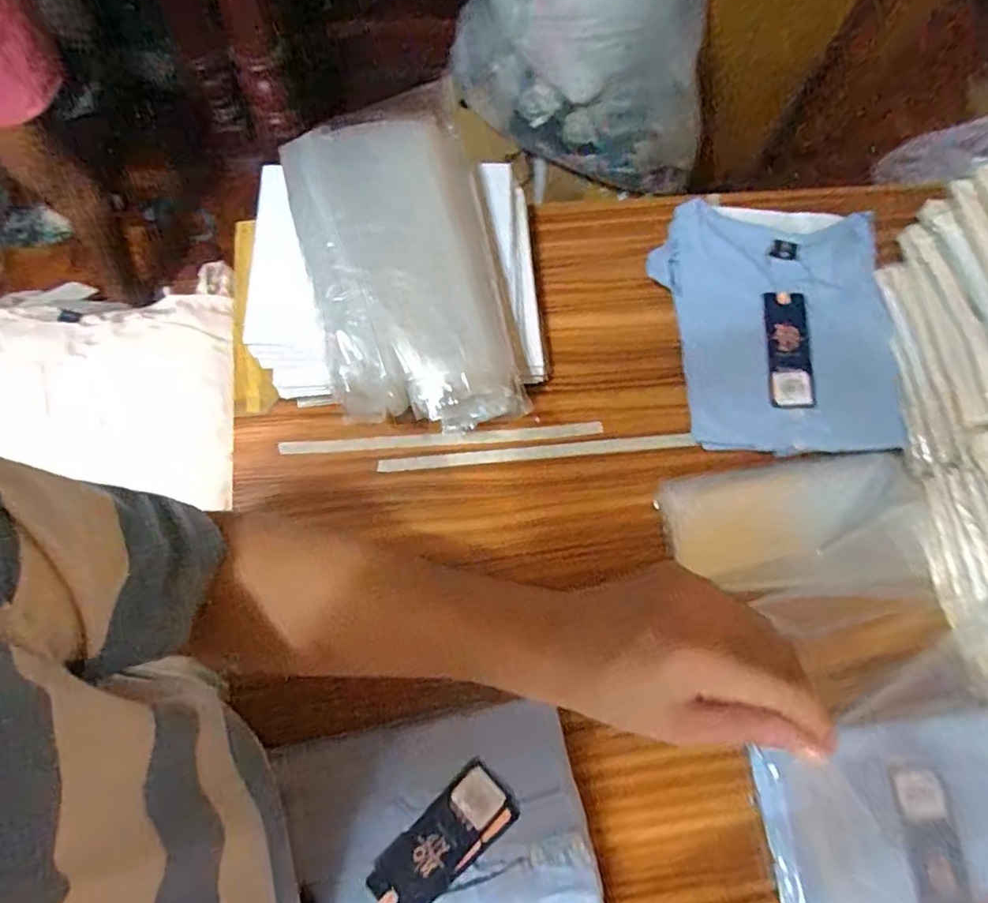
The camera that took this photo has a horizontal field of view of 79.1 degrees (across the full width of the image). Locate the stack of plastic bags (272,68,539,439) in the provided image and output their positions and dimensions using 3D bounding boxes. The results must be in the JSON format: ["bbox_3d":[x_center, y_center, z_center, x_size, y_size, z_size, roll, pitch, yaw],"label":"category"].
[{"bbox_3d":[-0.079,-0.155,0.549,0.165,0.154,0.270,-12,74,-7],"label":"stack of plastic bags"}]

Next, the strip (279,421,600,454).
[{"bbox_3d":[-0.049,-0.012,0.595,0.313,0.010,0.016,-4,73,-3],"label":"strip"}]

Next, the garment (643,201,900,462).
[{"bbox_3d":[0.289,-0.126,0.608,0.225,0.047,0.261,-3,73,-3],"label":"garment"}]

